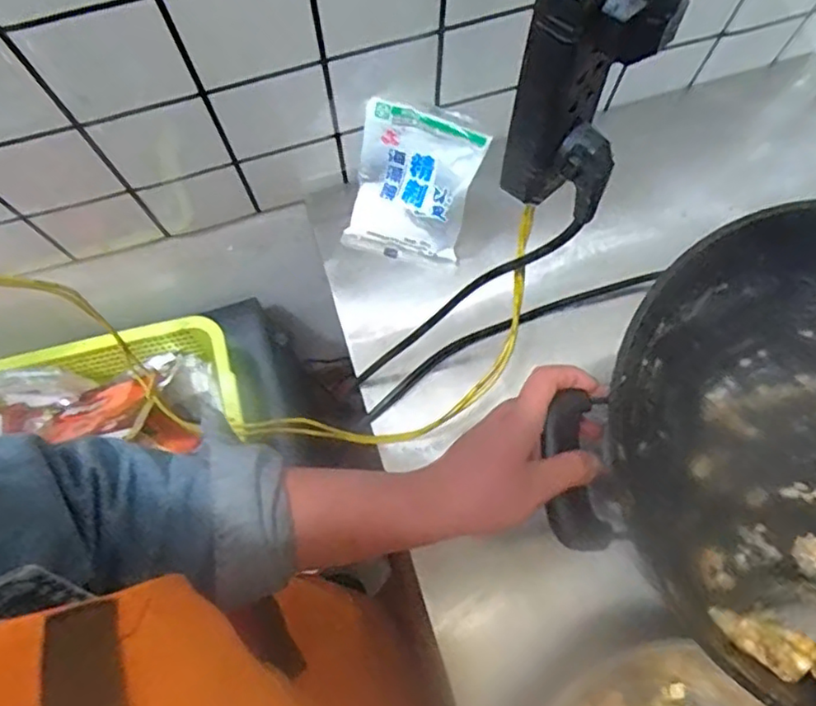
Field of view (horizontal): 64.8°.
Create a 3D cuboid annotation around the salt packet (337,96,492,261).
[{"bbox_3d":[0.004,-0.159,0.621,0.112,0.143,0.024,21,36,6],"label":"salt packet"}]

